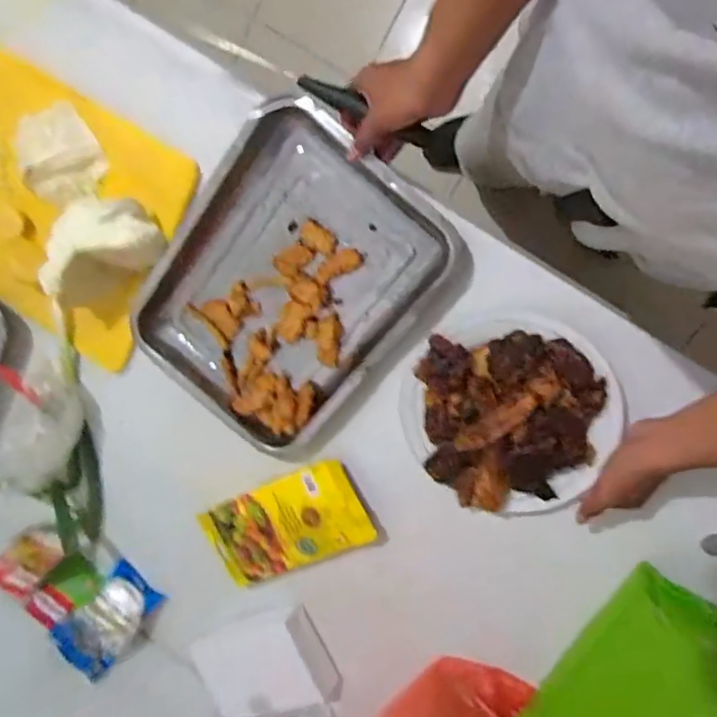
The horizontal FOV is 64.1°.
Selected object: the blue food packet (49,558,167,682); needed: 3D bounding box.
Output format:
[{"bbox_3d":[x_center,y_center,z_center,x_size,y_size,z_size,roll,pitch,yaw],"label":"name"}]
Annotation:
[{"bbox_3d":[-0.345,0.358,0.789,0.090,0.021,0.129,39,77,13],"label":"blue food packet"}]

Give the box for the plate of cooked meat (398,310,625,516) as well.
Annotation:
[{"bbox_3d":[0.148,0.061,0.587,0.210,0.048,0.209,4,105,14],"label":"plate of cooked meat"}]

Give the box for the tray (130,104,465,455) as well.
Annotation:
[{"bbox_3d":[-0.080,-0.072,0.634,0.252,0.053,0.342,41,111,1],"label":"tray"}]

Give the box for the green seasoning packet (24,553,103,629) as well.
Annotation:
[{"bbox_3d":[-0.402,0.320,0.783,0.061,0.038,0.091,42,78,13],"label":"green seasoning packet"}]

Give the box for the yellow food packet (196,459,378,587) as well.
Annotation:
[{"bbox_3d":[-0.089,0.207,0.712,0.204,0.021,0.113,-26,93,17],"label":"yellow food packet"}]

